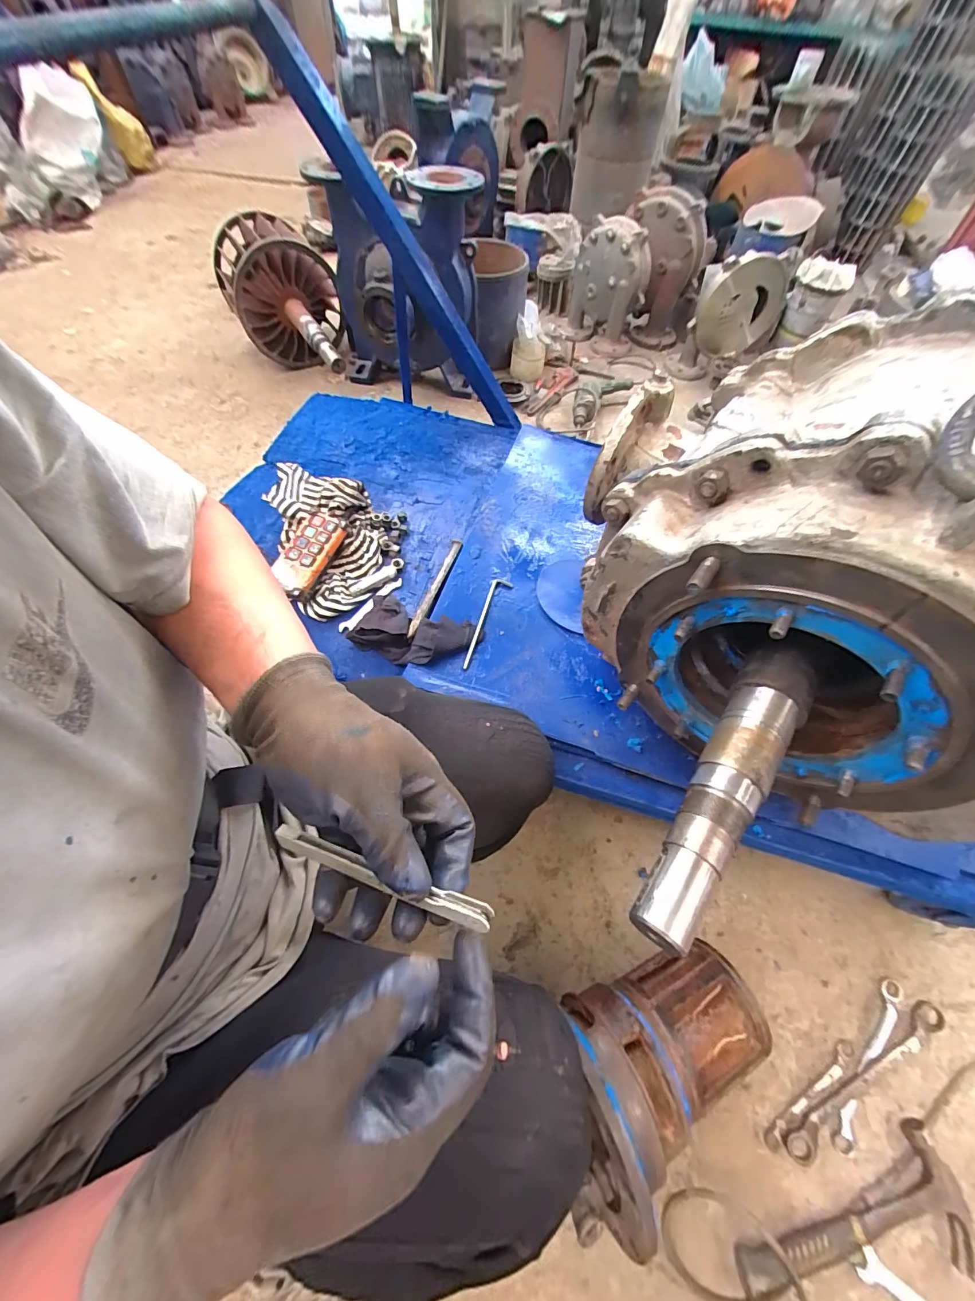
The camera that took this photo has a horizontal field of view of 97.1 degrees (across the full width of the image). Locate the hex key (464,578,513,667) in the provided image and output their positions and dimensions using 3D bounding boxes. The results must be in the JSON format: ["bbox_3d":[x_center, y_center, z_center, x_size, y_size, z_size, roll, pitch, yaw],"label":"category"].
[{"bbox_3d":[-0.004,-0.050,0.732,0.031,0.011,0.184,19,61,9],"label":"hex key"}]

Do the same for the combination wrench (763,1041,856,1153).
[{"bbox_3d":[0.472,0.646,0.627,0.190,0.008,0.025,-30,65,-18],"label":"combination wrench"}]

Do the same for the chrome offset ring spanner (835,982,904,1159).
[{"bbox_3d":[0.577,0.616,0.644,0.031,0.016,0.249,37,65,18],"label":"chrome offset ring spanner"}]

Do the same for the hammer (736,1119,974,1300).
[{"bbox_3d":[0.480,0.761,0.544,0.325,0.036,0.123,-17,62,-12],"label":"hammer"}]

